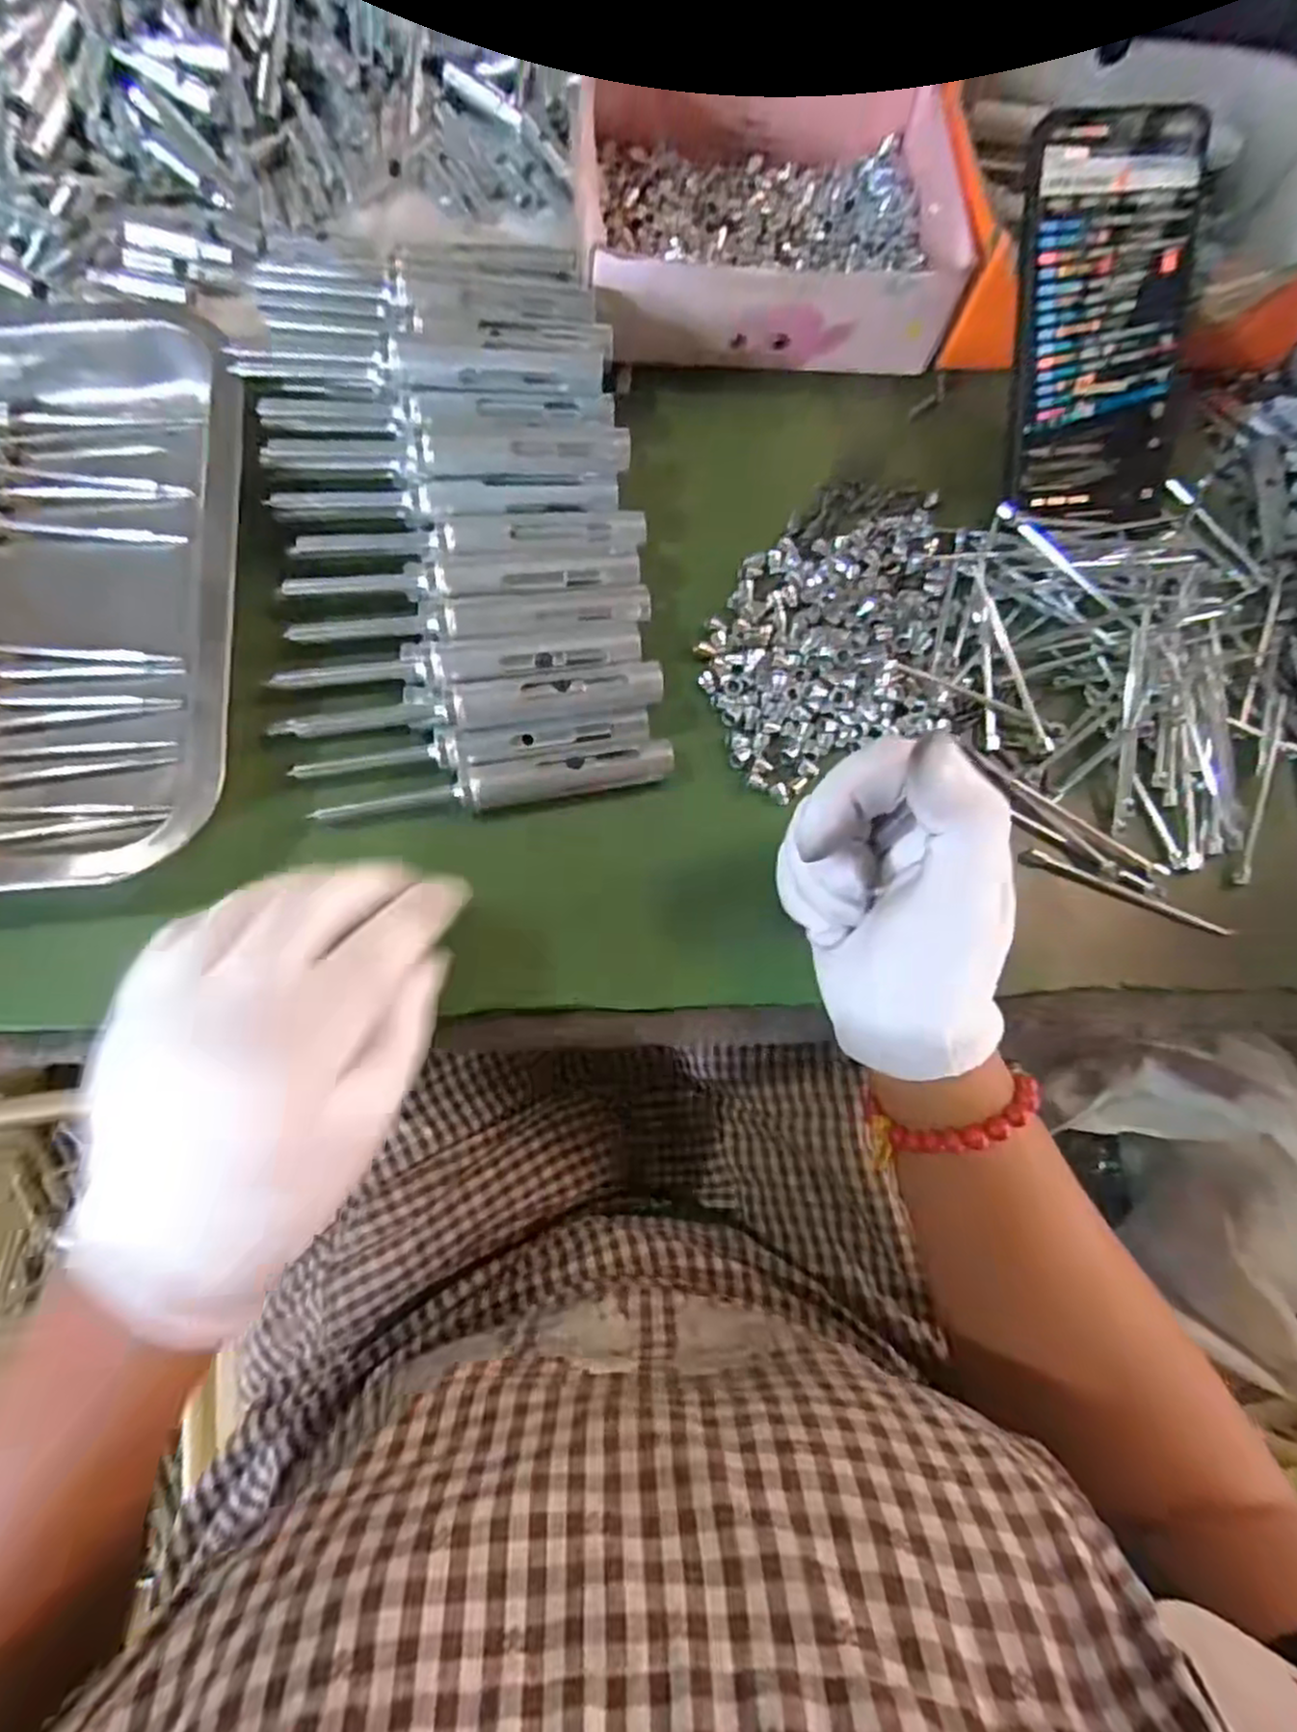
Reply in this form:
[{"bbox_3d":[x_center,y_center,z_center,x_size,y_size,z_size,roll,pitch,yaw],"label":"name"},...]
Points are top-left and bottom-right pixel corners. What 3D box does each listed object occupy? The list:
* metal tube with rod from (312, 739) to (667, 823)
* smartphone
[{"bbox_3d":[-0.062,-0.032,0.308,0.145,0.019,0.015,-11,78,-7],"label":"metal tube with rod"},{"bbox_3d":[0.207,-0.243,0.338,0.078,0.014,0.157,-6,109,3],"label":"smartphone"}]

